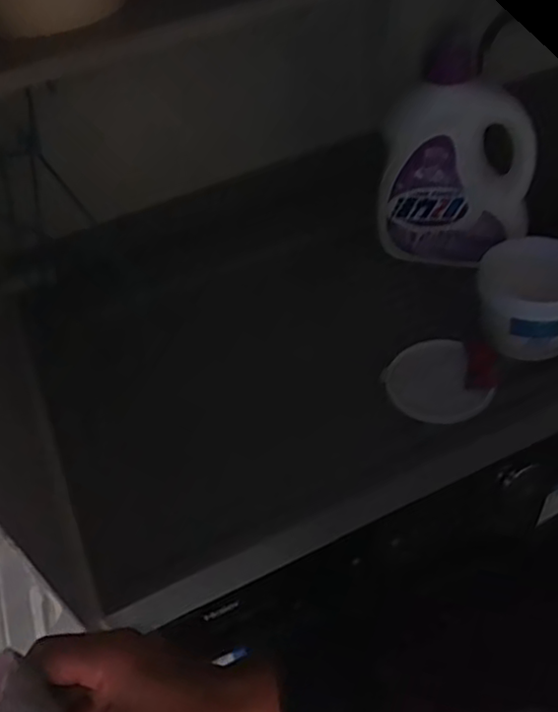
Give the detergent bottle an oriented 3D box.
[{"bbox_3d":[0.231,-0.253,0.886,0.193,0.249,0.101,8,50,14],"label":"detergent bottle"}]

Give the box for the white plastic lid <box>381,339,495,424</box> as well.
[{"bbox_3d":[0.181,0.031,0.809,0.105,0.015,0.115,-3,49,4],"label":"white plastic lid"}]

